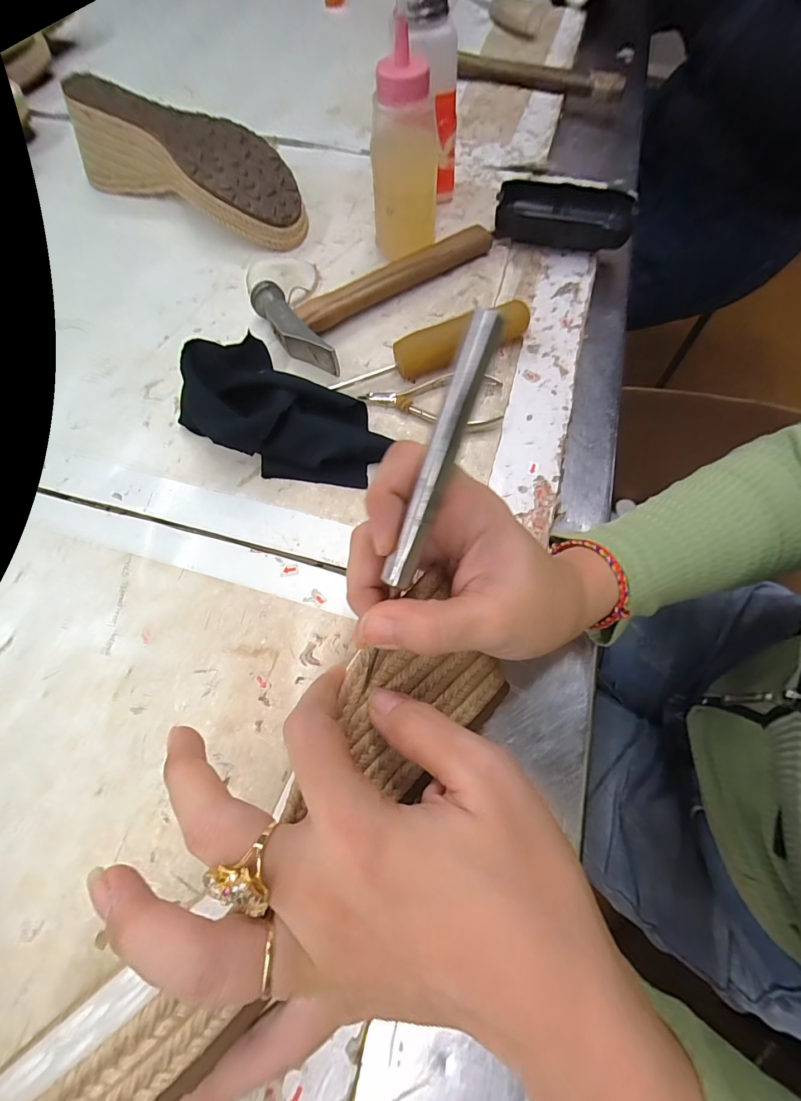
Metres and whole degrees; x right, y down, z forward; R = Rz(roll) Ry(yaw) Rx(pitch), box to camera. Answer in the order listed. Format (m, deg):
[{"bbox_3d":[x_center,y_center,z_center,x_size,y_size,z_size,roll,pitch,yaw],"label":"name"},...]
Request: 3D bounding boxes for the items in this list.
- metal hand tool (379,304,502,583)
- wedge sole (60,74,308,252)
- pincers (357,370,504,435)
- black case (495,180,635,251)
[{"bbox_3d":[0.014,-0.031,0.146,0.009,0.008,0.095,22,111,9],"label":"metal hand tool"},{"bbox_3d":[-0.185,-0.351,0.375,0.235,0.058,0.086,31,71,11],"label":"wedge sole"},{"bbox_3d":[0.022,-0.110,0.301,0.099,0.007,0.050,9,69,3],"label":"pincers"},{"bbox_3d":[0.138,-0.284,0.355,0.109,0.027,0.048,12,69,5],"label":"black case"}]

